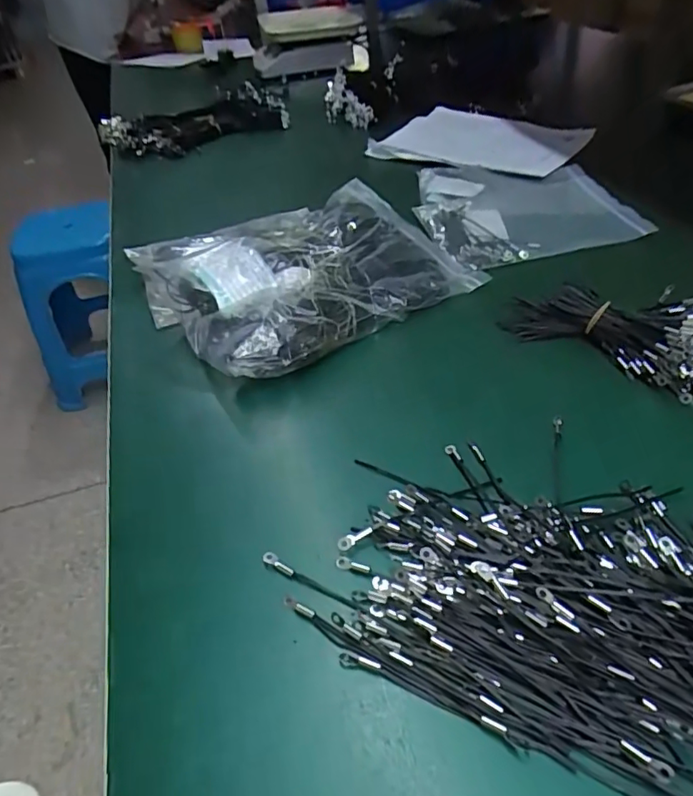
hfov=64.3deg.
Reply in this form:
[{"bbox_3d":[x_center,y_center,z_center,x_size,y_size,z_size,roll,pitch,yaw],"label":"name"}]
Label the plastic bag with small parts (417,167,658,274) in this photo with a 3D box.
[{"bbox_3d":[0.205,-0.249,0.697,0.232,0.017,0.257,-12,42,-5],"label":"plastic bag with small parts"}]

